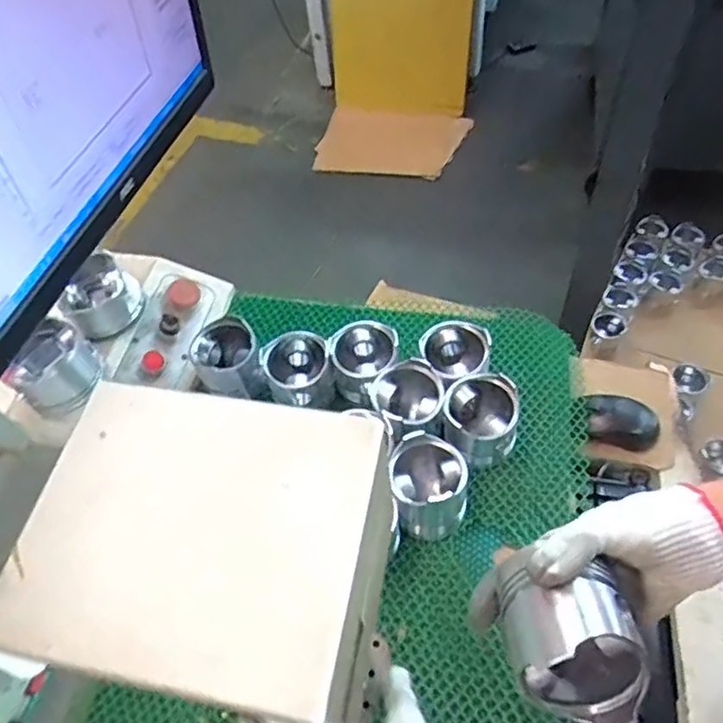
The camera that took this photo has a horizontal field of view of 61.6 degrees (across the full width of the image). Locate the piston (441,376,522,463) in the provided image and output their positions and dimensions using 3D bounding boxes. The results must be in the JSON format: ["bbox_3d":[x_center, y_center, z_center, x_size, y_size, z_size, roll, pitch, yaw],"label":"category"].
[{"bbox_3d":[0.126,0.062,0.640,0.074,0.076,0.068,-2,54,3],"label":"piston"}]

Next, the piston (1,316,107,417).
[{"bbox_3d":[-0.330,0.007,0.657,0.070,0.066,0.088,30,62,24],"label":"piston"}]

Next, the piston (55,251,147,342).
[{"bbox_3d":[-0.311,-0.077,0.731,0.087,0.066,0.086,-29,57,-16],"label":"piston"}]

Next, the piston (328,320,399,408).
[{"bbox_3d":[0.004,0.002,0.687,0.071,0.070,0.074,-2,54,3],"label":"piston"}]

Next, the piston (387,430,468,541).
[{"bbox_3d":[0.065,0.122,0.598,0.073,0.082,0.076,-2,54,3],"label":"piston"}]

